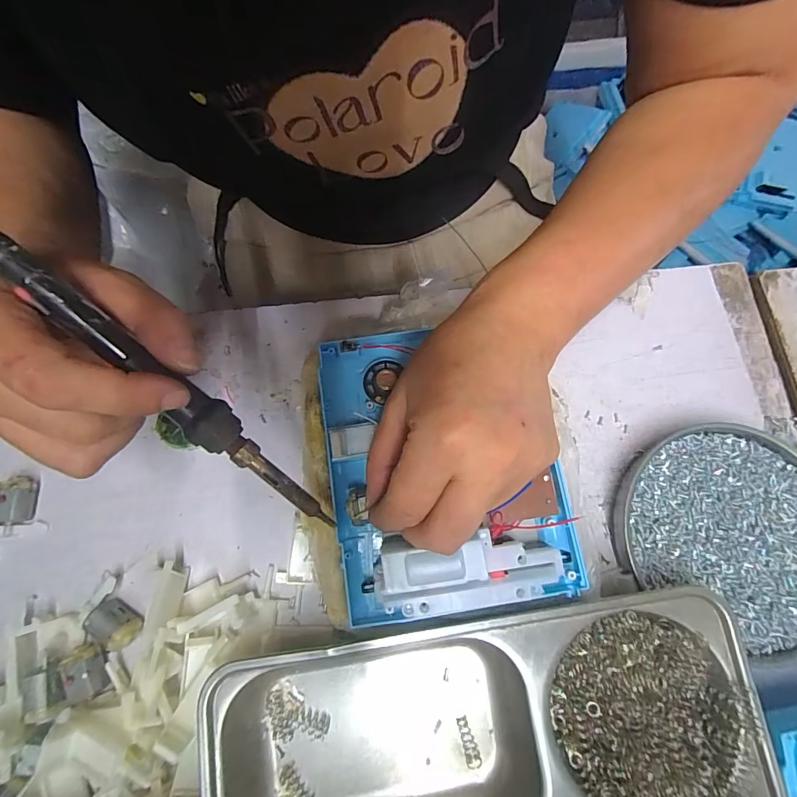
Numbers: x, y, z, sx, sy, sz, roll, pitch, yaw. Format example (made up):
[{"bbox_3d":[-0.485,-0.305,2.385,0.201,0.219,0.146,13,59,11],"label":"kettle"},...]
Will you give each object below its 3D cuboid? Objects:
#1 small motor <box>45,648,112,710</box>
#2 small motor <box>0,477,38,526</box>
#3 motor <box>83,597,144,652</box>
[{"bbox_3d":[-0.186,0.162,0.238,0.027,0.013,0.023,-15,76,-5],"label":"small motor"},{"bbox_3d":[-0.246,0.066,0.263,0.017,0.020,0.029,-1,75,-2],"label":"small motor"},{"bbox_3d":[-0.169,0.135,0.244,0.028,0.019,0.016,32,77,7],"label":"motor"}]

